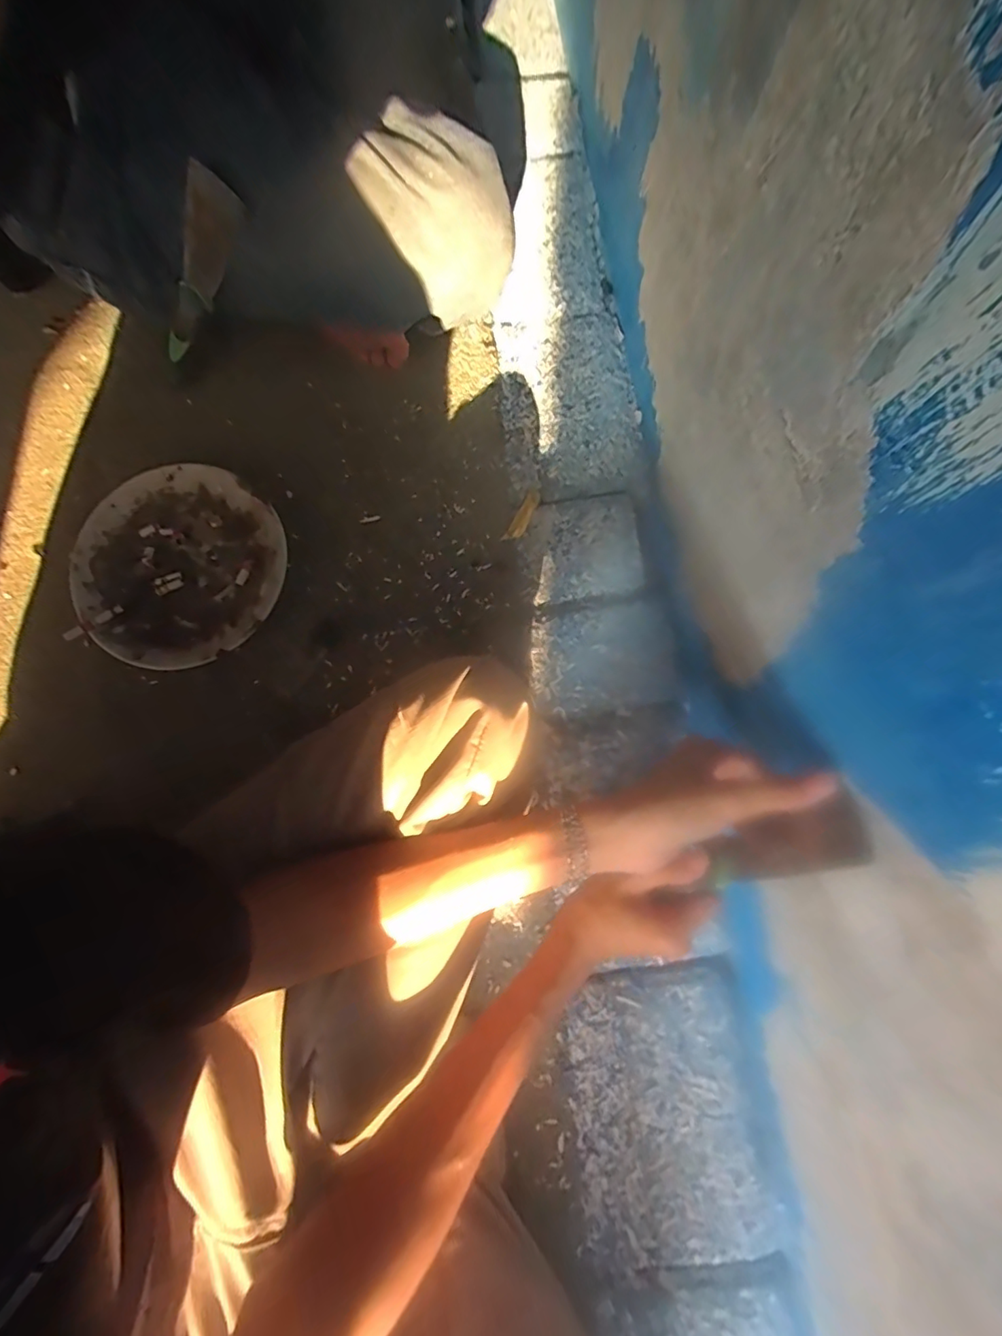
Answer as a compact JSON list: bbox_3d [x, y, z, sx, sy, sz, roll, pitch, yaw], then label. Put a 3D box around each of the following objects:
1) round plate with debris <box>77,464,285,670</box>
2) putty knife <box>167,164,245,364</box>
[{"bbox_3d":[-0.299,-0.094,0.502,0.189,0.024,0.185,0,79,0],"label":"round plate with debris"},{"bbox_3d":[-0.264,-0.344,0.465,0.043,0.166,0.023,-17,76,-46],"label":"putty knife"}]

